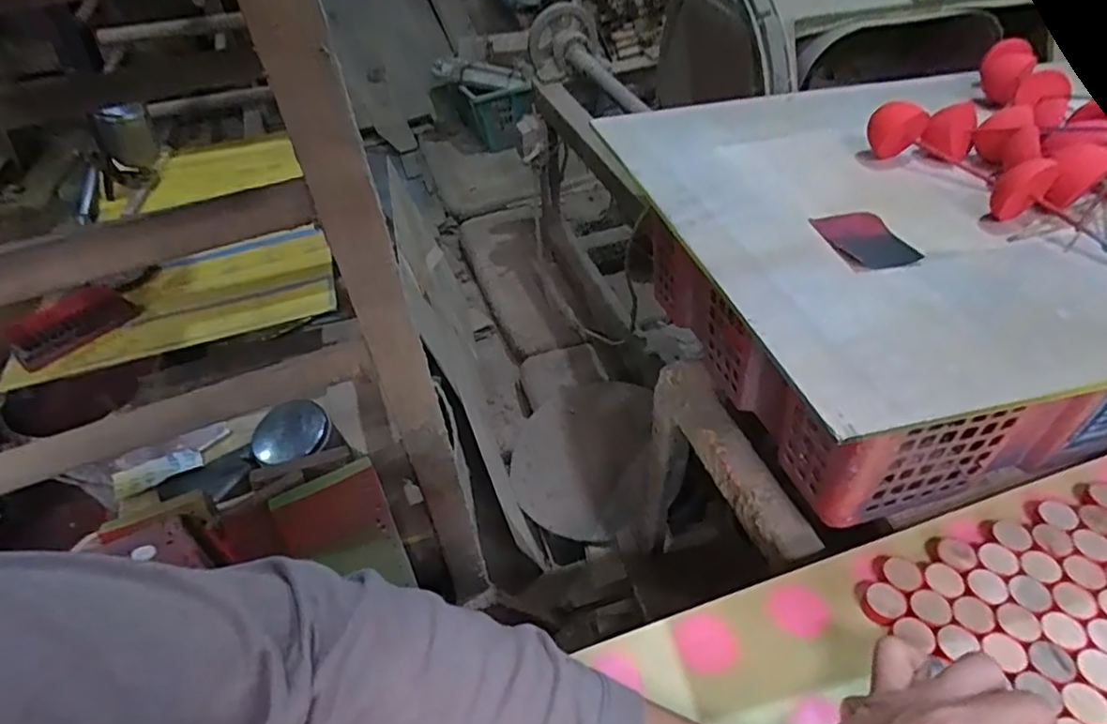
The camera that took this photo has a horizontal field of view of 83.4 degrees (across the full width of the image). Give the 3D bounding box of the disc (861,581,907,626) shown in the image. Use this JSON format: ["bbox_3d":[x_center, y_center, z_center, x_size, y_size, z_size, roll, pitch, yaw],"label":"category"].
[{"bbox_3d":[0.196,0.143,0.369,0.025,0.006,0.021,-26,42,-23],"label":"disc"}]

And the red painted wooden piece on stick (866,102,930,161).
[{"bbox_3d":[0.243,-0.164,0.441,0.036,0.038,0.029,17,49,20],"label":"red painted wooden piece on stick"}]

